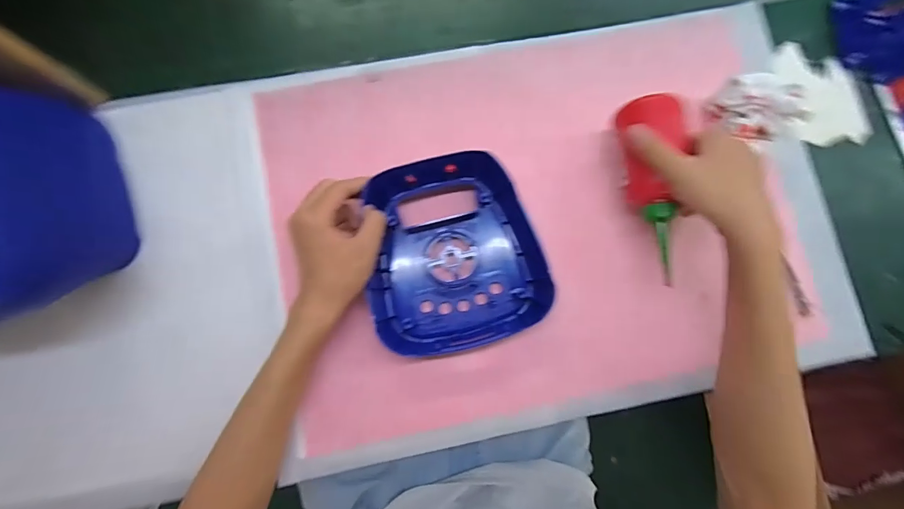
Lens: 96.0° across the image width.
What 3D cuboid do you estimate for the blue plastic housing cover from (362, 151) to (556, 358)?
[{"bbox_3d":[-0.003,0.000,0.392,0.162,0.039,0.182,-18,83,-4],"label":"blue plastic housing cover"}]

